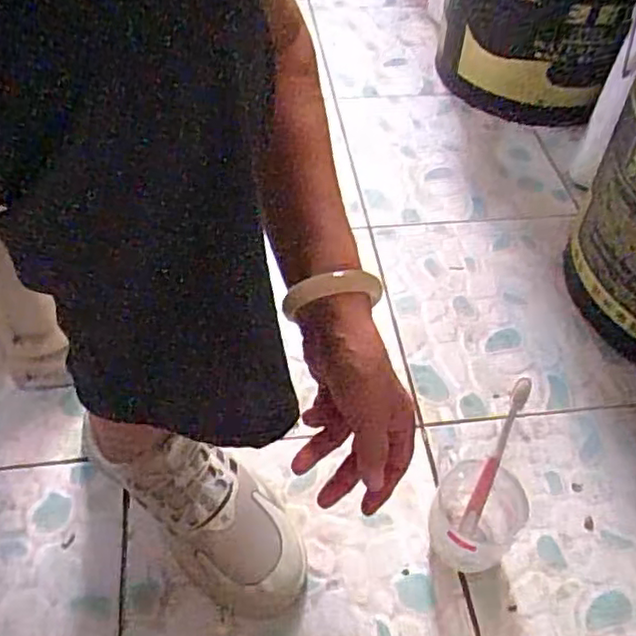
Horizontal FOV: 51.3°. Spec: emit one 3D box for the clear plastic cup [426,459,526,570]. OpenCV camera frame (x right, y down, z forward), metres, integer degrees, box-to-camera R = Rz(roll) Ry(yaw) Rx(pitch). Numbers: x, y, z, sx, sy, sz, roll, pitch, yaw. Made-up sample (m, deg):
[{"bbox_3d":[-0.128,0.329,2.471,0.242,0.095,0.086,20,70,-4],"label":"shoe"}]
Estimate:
[{"bbox_3d":[0.141,0.175,0.583,0.071,0.083,0.078,1,51,-1],"label":"clear plastic cup"}]

